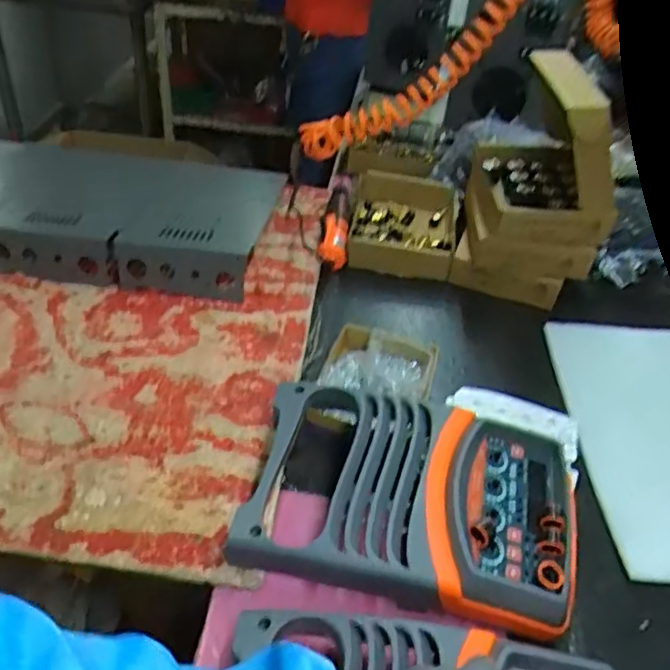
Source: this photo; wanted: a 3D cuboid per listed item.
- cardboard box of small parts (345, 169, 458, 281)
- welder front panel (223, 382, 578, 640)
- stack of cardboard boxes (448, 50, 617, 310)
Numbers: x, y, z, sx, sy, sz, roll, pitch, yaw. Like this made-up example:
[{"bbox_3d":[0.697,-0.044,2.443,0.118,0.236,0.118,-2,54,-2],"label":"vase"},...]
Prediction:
[{"bbox_3d":[0.122,-0.196,1.115,0.184,0.070,0.241,7,40,1],"label":"cardboard box of small parts"},{"bbox_3d":[0.076,0.168,0.631,0.319,0.099,0.201,13,41,8],"label":"welder front panel"},{"bbox_3d":[0.321,-0.240,0.983,0.218,0.319,0.238,16,41,11],"label":"stack of cardboard boxes"}]

